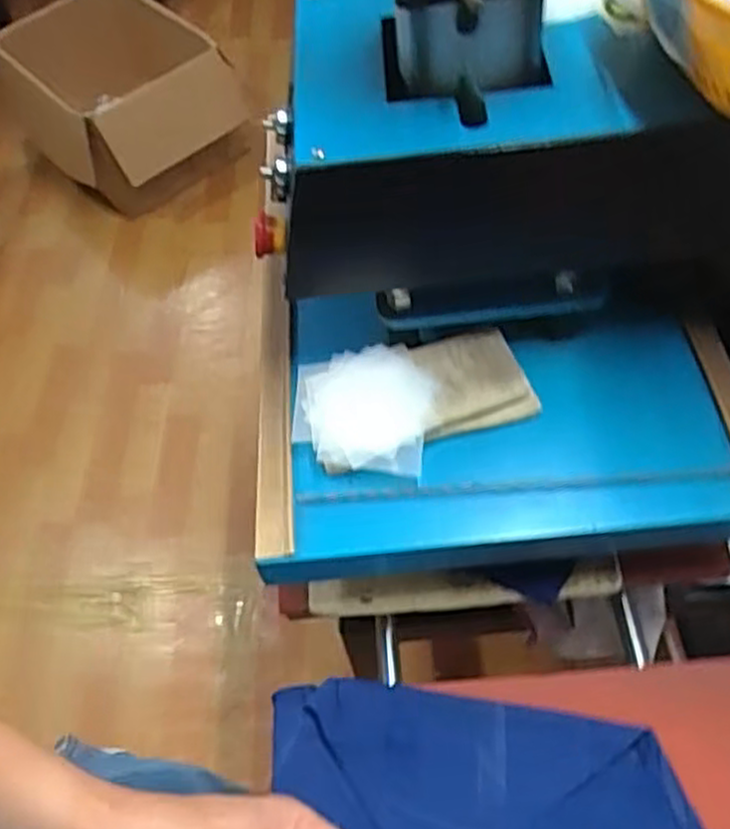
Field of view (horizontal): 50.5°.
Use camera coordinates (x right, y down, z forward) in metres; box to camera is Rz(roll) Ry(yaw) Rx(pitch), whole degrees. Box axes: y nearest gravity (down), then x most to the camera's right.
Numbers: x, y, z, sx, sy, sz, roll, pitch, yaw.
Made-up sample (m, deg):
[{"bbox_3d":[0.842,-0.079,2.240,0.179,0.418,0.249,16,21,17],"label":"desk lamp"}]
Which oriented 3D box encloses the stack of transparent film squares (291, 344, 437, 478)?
[{"bbox_3d":[-0.002,-0.008,0.653,0.115,0.012,0.126,-3,56,8],"label":"stack of transparent film squares"}]

